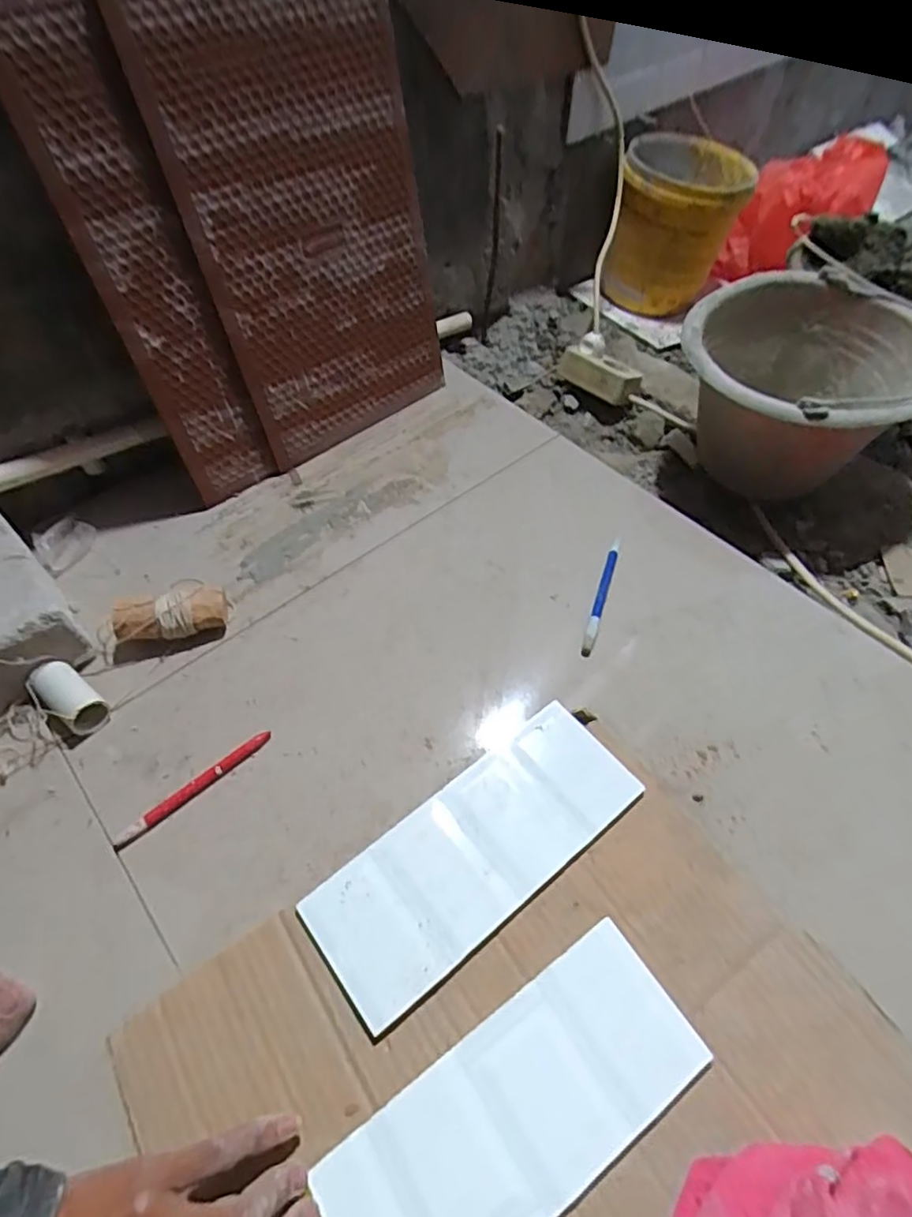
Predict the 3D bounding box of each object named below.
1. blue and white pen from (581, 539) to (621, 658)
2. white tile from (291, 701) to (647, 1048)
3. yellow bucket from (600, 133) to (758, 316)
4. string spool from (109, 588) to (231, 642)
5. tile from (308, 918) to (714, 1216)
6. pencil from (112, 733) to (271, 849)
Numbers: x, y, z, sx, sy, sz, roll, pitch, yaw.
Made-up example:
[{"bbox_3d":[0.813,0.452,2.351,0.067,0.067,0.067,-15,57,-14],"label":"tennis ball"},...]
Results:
[{"bbox_3d":[0.139,-0.015,0.596,0.011,0.007,0.143,16,56,11],"label":"blue and white pen"},{"bbox_3d":[0.017,0.174,0.455,0.247,0.013,0.097,-34,62,-22],"label":"white tile"},{"bbox_3d":[0.335,-0.585,0.967,0.181,0.181,0.194,14,56,9],"label":"yellow bucket"},{"bbox_3d":[-0.255,0.007,0.565,0.094,0.044,0.041,-11,56,-8],"label":"string spool"},{"bbox_3d":[0.036,0.296,0.362,0.227,0.008,0.094,-30,60,-19],"label":"tile"},{"bbox_3d":[-0.203,0.138,0.488,0.129,0.005,0.010,-35,62,-22],"label":"pencil"}]

